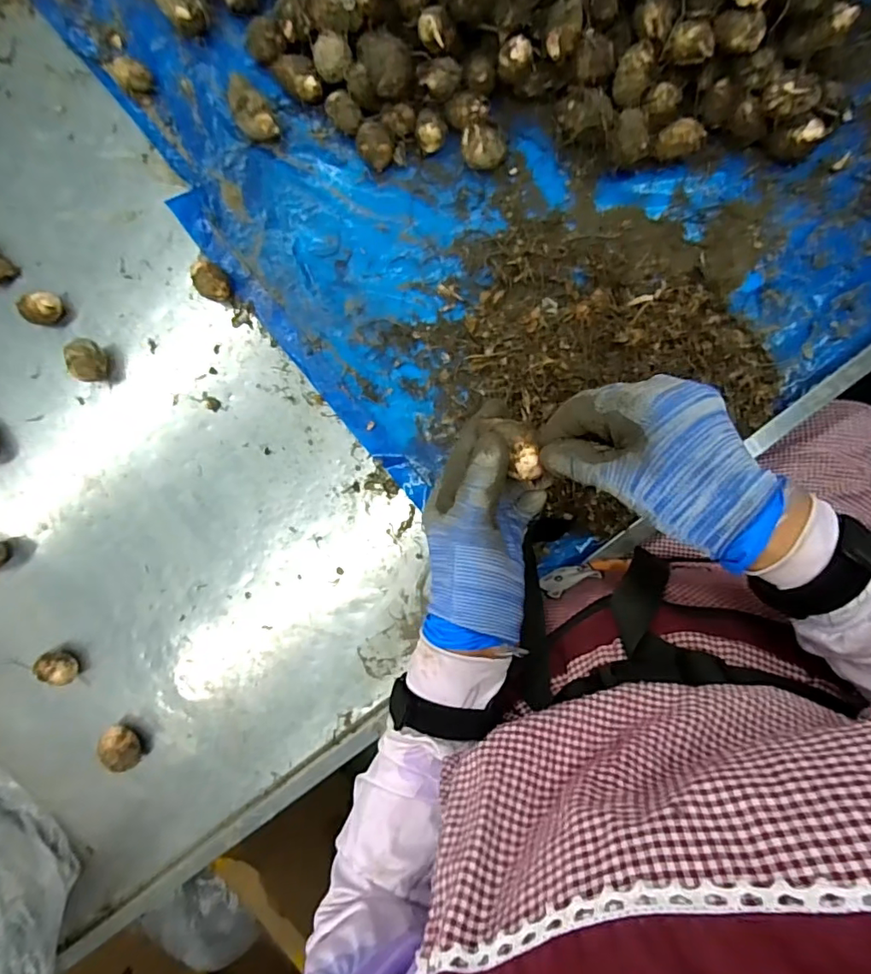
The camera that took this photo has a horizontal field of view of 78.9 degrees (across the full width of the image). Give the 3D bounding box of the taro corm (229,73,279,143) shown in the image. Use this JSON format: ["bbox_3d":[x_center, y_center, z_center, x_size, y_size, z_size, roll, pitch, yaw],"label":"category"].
[{"bbox_3d":[-0.183,-0.375,0.524,0.033,0.036,0.069,-27,93,5],"label":"taro corm"}]

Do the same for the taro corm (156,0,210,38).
[{"bbox_3d":[-0.248,-0.472,0.518,0.035,0.040,0.056,-41,92,6],"label":"taro corm"}]

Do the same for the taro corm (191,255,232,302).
[{"bbox_3d":[-0.233,-0.214,0.551,0.041,0.031,0.033,34,96,0],"label":"taro corm"}]

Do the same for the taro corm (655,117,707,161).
[{"bbox_3d":[0.229,-0.326,0.496,0.043,0.022,0.026,-9,94,4],"label":"taro corm"}]

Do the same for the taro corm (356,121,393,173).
[{"bbox_3d":[-0.058,-0.333,0.519,0.033,0.032,0.035,0,95,3],"label":"taro corm"}]

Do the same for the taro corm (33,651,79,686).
[{"bbox_3d":[-0.421,0.202,0.596,0.038,0.039,0.030,16,96,1],"label":"taro corm"}]

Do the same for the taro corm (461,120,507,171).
[{"bbox_3d":[0.047,-0.328,0.516,0.040,0.031,0.039,-8,95,4],"label":"taro corm"}]

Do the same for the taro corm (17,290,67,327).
[{"bbox_3d":[-0.421,-0.191,0.564,0.031,0.032,0.035,15,96,2],"label":"taro corm"}]

